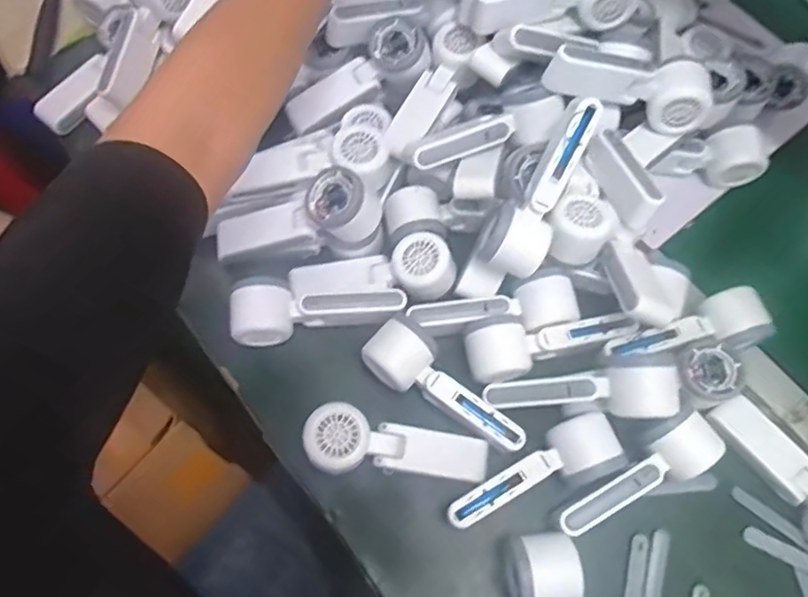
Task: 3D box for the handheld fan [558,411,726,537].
[{"bbox_3d":[0.203,0.157,0.528,0.157,0.050,0.054,-25,72,-11],"label":"handheld fan"}]

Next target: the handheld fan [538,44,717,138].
[{"bbox_3d":[0.217,-0.211,0.565,0.162,0.054,0.056,9,69,1],"label":"handheld fan"}]

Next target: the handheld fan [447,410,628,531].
[{"bbox_3d":[0.114,0.160,0.526,0.162,0.048,0.058,-24,72,-11],"label":"handheld fan"}]

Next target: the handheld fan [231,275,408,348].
[{"bbox_3d":[-0.083,0.000,0.568,0.160,0.046,0.057,-11,70,-6],"label":"handheld fan"}]

